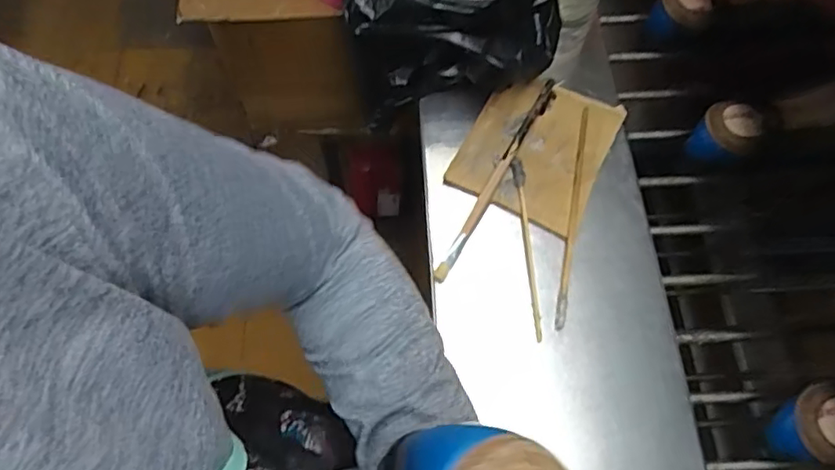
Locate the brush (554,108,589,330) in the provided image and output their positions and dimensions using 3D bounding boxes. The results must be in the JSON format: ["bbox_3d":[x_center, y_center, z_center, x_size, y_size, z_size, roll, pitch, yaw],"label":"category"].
[{"bbox_3d":[0.168,-0.025,0.653,0.011,0.008,0.260,11,65,4],"label":"brush"}]

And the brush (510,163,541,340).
[{"bbox_3d":[0.116,0.011,0.633,0.014,0.014,0.198,-4,65,-3],"label":"brush"}]

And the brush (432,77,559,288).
[{"bbox_3d":[0.090,-0.065,0.664,0.015,0.018,0.273,28,67,11],"label":"brush"}]

